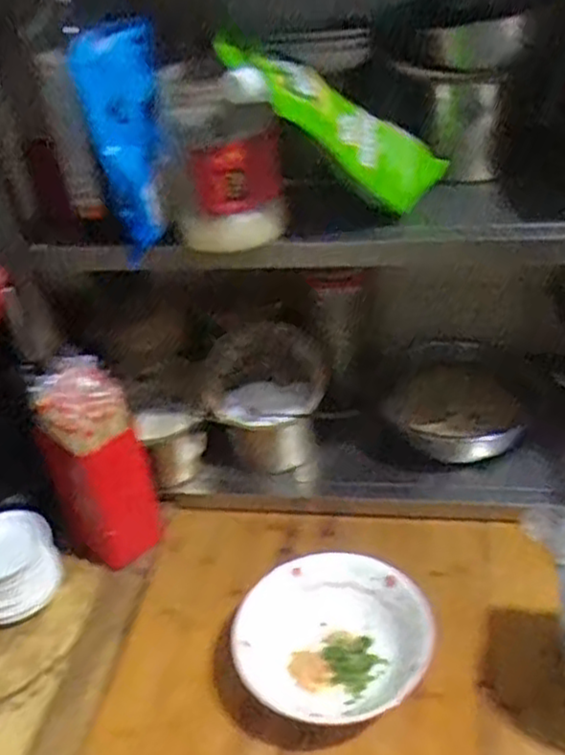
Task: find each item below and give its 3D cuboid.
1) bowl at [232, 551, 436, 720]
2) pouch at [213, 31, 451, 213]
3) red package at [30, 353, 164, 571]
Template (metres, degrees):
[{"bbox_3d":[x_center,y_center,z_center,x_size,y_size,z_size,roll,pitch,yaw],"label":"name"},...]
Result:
[{"bbox_3d":[0.049,0.259,0.723,0.184,0.061,0.177,-5,35,3],"label":"bowl"},{"bbox_3d":[0.047,-0.216,0.653,0.241,0.051,0.089,28,28,-22],"label":"pouch"},{"bbox_3d":[-0.199,0.100,0.816,0.100,0.217,0.111,-19,37,-16],"label":"red package"}]

